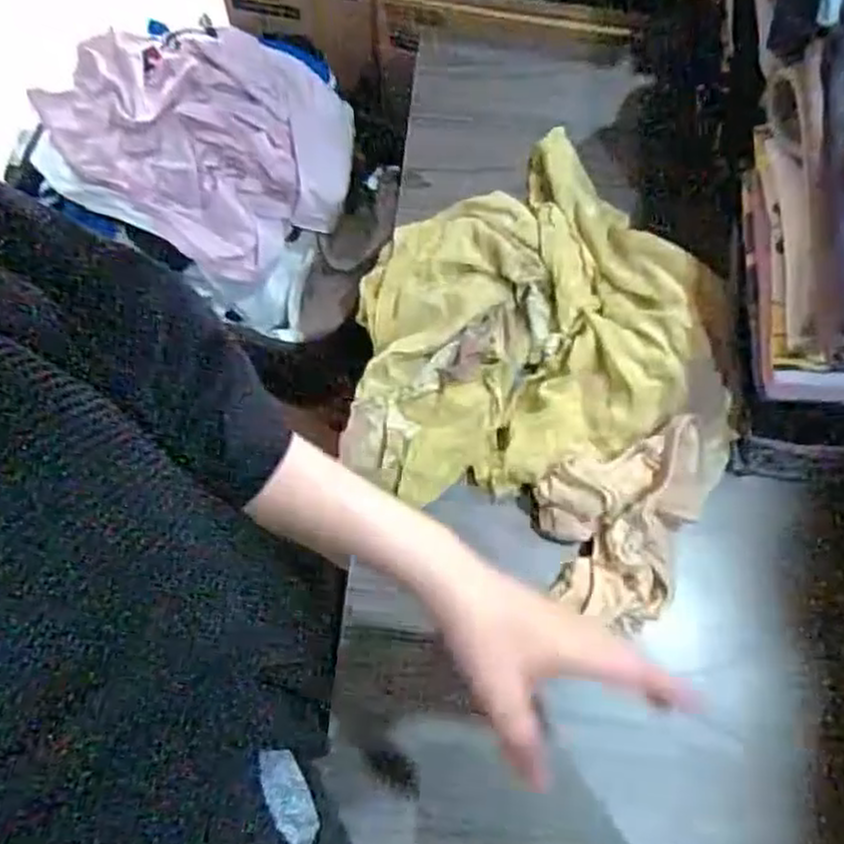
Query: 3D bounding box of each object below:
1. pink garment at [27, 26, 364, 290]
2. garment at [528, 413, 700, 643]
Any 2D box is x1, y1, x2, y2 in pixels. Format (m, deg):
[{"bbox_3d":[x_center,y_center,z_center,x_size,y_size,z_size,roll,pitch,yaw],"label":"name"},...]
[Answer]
[{"bbox_3d":[-0.275,-0.372,1.000,0.338,0.196,0.300,35,74,11],"label":"pink garment"},{"bbox_3d":[0.166,0.087,0.618,0.127,0.066,0.140,-9,71,-4],"label":"garment"}]

